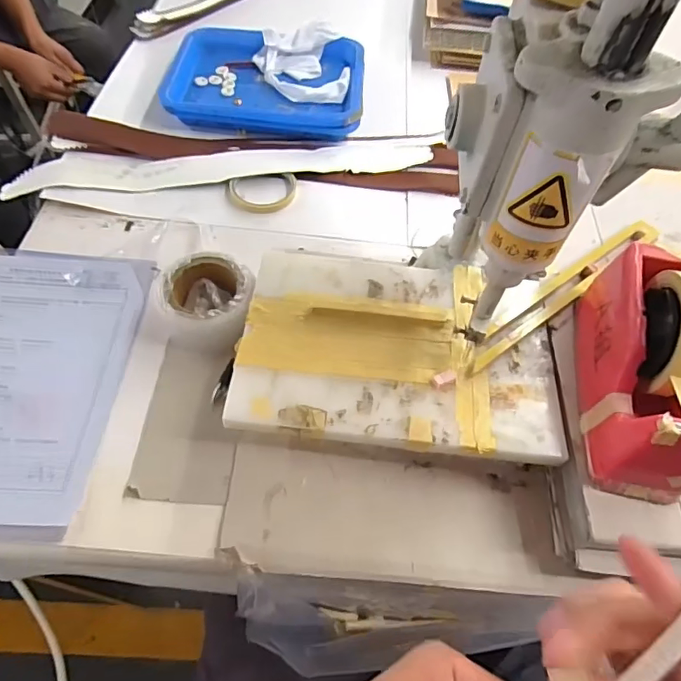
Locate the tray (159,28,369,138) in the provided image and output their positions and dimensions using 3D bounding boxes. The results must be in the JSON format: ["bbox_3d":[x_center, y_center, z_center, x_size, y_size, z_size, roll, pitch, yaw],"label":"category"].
[{"bbox_3d":[-0.110,-0.391,0.763,0.286,0.040,0.209,4,59,-1],"label":"tray"}]

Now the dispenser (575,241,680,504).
[{"bbox_3d":[0.262,0.015,0.422,0.076,0.117,0.203,12,59,4],"label":"dispenser"}]

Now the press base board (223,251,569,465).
[{"bbox_3d":[0.058,0.000,0.487,0.295,0.015,0.207,8,59,1],"label":"press base board"}]

